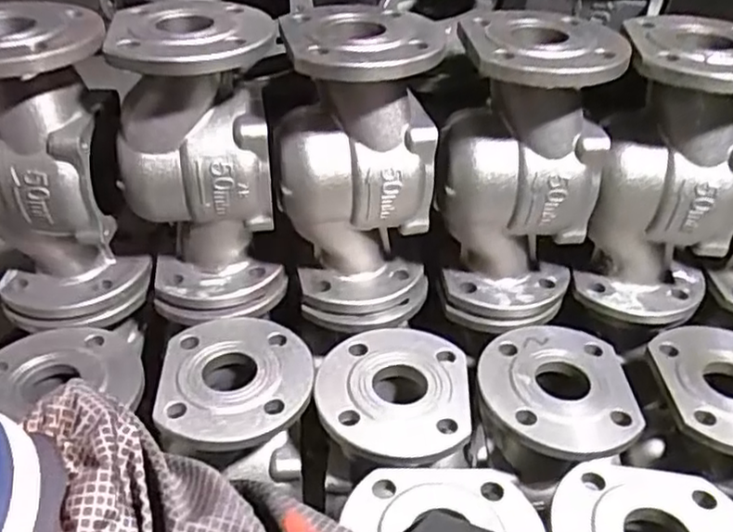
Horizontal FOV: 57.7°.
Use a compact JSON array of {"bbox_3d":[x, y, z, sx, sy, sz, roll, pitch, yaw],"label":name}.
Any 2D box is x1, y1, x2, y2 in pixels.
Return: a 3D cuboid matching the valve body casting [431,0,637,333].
[{"bbox_3d":[0.152,-0.091,0.674,0.146,0.280,0.141,3,40,2],"label":"valve body casting"}]

